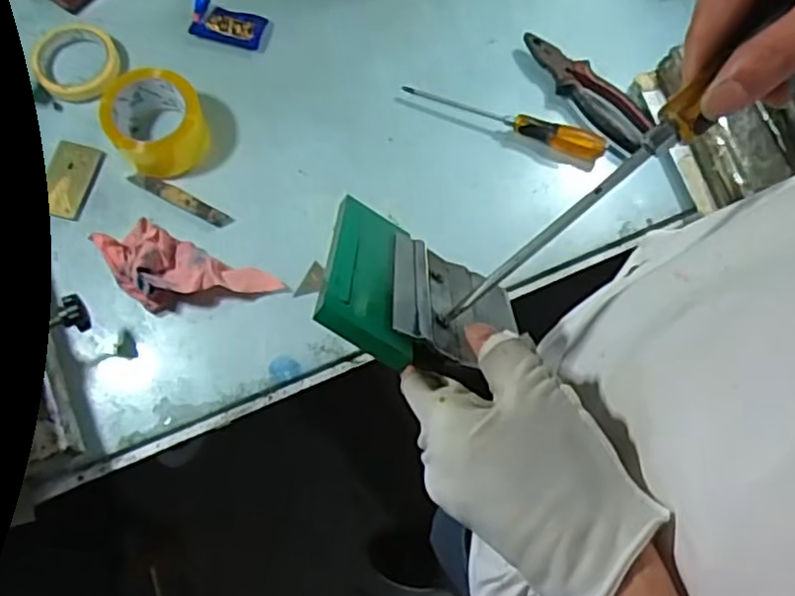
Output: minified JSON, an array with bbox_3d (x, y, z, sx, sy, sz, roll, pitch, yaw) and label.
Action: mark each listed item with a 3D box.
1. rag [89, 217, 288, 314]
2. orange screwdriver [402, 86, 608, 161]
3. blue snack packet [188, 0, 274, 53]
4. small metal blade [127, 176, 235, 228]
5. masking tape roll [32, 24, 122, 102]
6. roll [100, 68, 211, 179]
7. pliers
[{"bbox_3d":[-0.224,-0.025,0.707,0.183,0.054,0.083,22,73,5],"label":"rag"},{"bbox_3d":[0.125,-0.210,0.790,0.240,0.025,0.028,21,73,5],"label":"orange screwdriver"},{"bbox_3d":[-0.202,-0.333,0.822,0.097,0.015,0.048,13,72,2],"label":"blue snack packet"},{"bbox_3d":[-0.244,-0.111,0.759,0.125,0.004,0.020,26,82,5],"label":"small metal blade"},{"bbox_3d":[-0.377,-0.277,0.798,0.097,0.018,0.102,1,72,-2],"label":"masking tape roll"},{"bbox_3d":[-0.264,-0.192,0.747,0.096,0.068,0.097,1,72,-2],"label":"roll"},{"bbox_3d":[0.220,-0.246,0.804,0.058,0.020,0.187,-42,78,-14],"label":"pliers"}]

